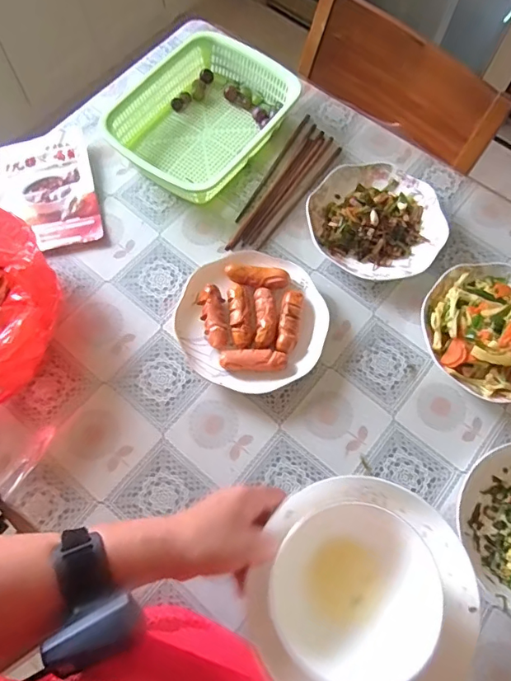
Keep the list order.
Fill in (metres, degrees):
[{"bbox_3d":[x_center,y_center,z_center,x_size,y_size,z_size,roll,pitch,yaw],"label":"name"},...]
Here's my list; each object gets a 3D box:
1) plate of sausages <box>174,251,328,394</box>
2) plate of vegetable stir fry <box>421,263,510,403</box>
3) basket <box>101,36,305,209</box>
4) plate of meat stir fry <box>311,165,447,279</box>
[{"bbox_3d":[-0.005,-0.027,0.664,0.195,0.041,0.195,1,69,-2],"label":"plate of sausages"},{"bbox_3d":[0.333,-0.021,0.657,0.195,0.076,0.196,1,69,-2],"label":"plate of vegetable stir fry"},{"bbox_3d":[-0.078,-0.363,0.781,0.215,0.062,0.270,31,71,9],"label":"basket"},{"bbox_3d":[0.182,-0.181,0.732,0.199,0.044,0.187,1,69,-2],"label":"plate of meat stir fry"}]

